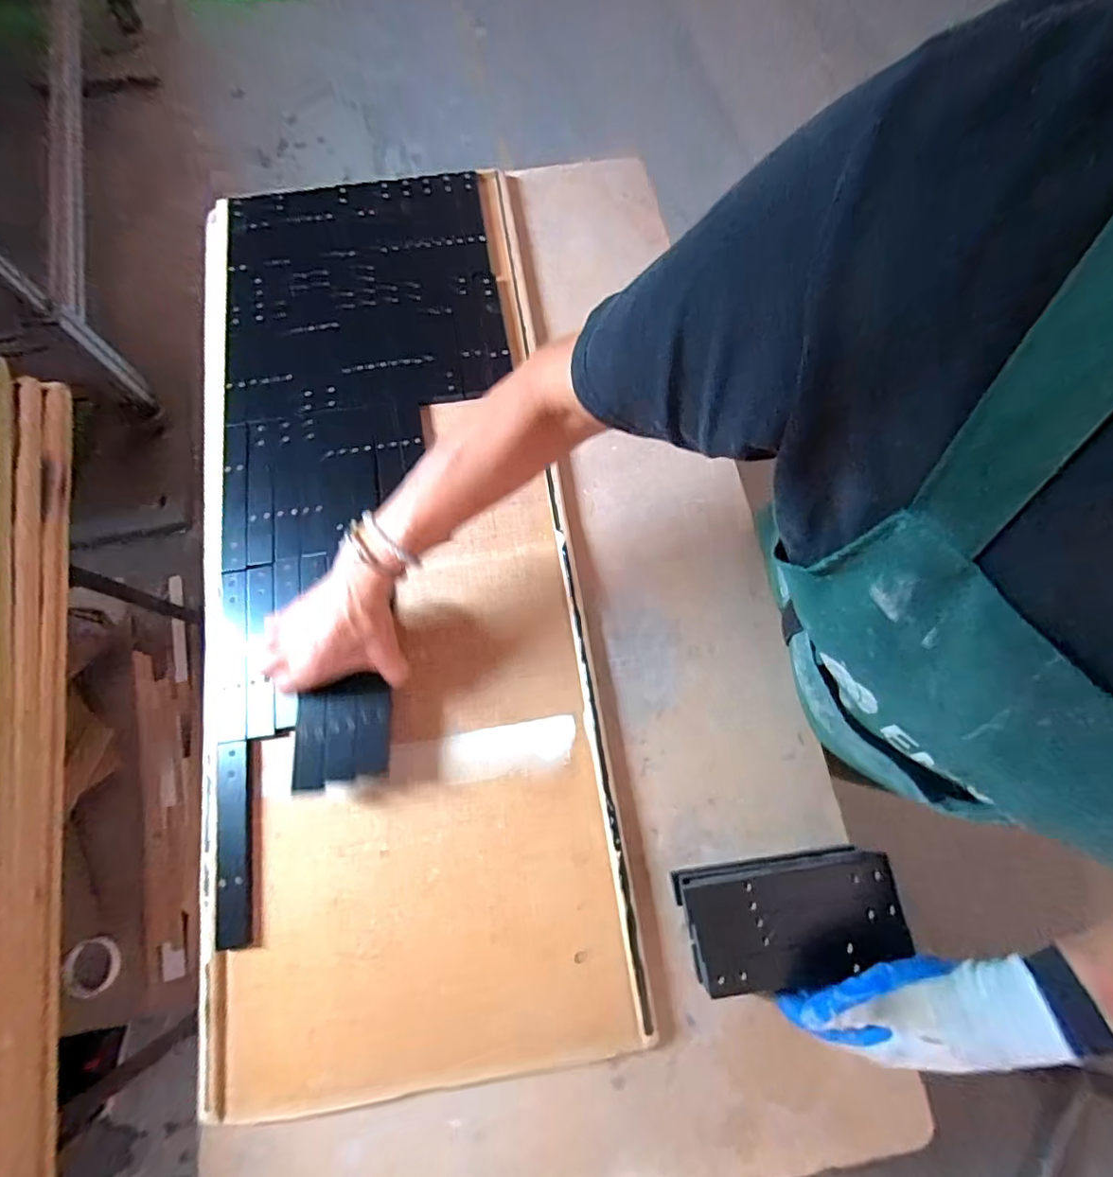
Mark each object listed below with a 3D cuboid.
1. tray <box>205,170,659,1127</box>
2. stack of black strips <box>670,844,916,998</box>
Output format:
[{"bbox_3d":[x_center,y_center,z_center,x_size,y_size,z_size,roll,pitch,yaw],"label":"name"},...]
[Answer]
[{"bbox_3d":[-0.192,-0.065,0.609,0.397,0.023,1.042,-9,74,-4],"label":"tray"},{"bbox_3d":[0.216,0.305,0.503,0.189,0.054,0.090,-8,74,-3],"label":"stack of black strips"}]

